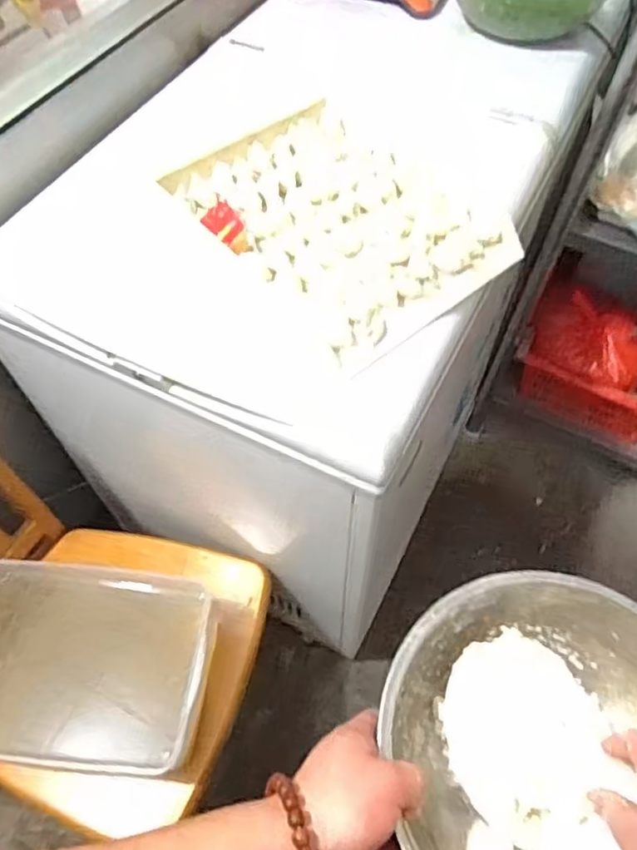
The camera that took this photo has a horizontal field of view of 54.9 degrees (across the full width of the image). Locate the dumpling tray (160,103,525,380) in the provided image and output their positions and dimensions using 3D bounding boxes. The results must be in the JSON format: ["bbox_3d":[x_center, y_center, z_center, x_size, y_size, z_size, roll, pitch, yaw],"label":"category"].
[{"bbox_3d":[0.025,-0.259,0.754,0.285,0.022,0.373,-34,64,-20],"label":"dumpling tray"}]

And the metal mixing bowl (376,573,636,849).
[{"bbox_3d":[0.177,0.253,0.478,0.252,0.109,0.258,0,58,0],"label":"metal mixing bowl"}]

